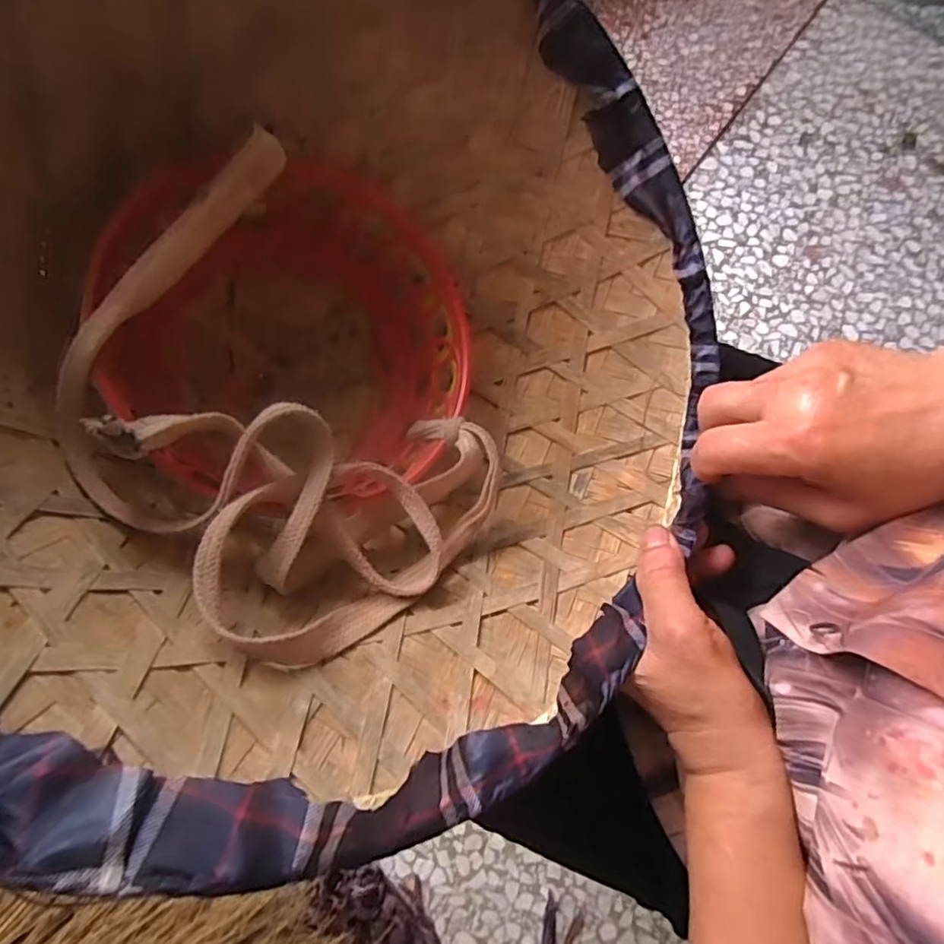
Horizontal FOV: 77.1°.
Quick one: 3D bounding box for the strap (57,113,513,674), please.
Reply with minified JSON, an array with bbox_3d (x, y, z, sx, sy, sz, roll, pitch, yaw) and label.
[{"bbox_3d":[-0.086,-0.023,0.296,0.198,0.108,0.171,42,80,6],"label":"strap"}]

